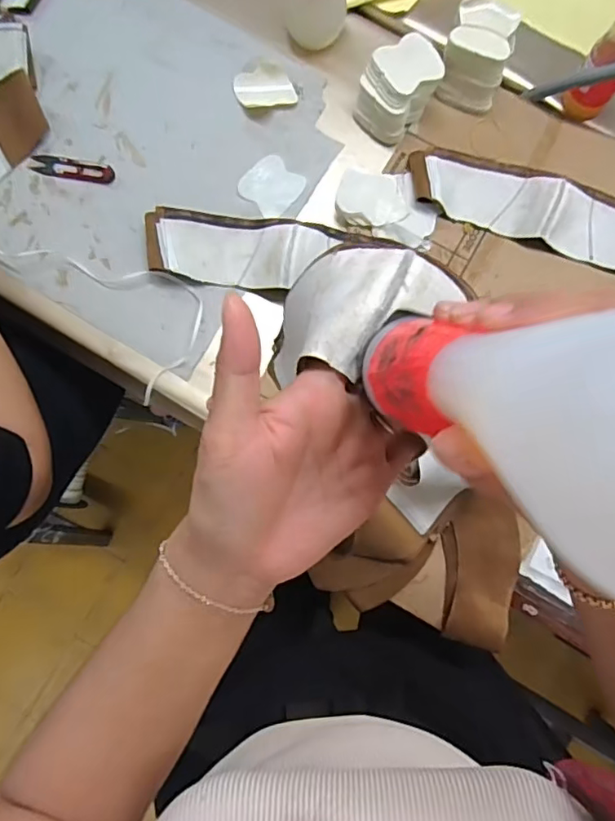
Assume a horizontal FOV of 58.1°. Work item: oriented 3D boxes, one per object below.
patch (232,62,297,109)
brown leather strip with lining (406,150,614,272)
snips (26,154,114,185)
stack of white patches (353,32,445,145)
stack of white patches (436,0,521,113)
[{"bbox_3d":[-0.052,-0.390,0.666,0.070,0.009,0.051,-9,81,-1],"label":"patch"},{"bbox_3d":[0.280,-0.222,0.618,0.345,0.036,0.086,24,82,4],"label":"brown leather strip with lining"},{"bbox_3d":[-0.277,-0.285,0.650,0.100,0.006,0.026,9,81,2],"label":"snips"},{"bbox_3d":[0.104,-0.371,0.631,0.088,0.056,0.068,-44,83,-6],"label":"stack of white patches"},{"bbox_3d":[0.192,-0.400,0.628,0.071,0.072,0.076,16,82,3],"label":"stack of white patches"}]

